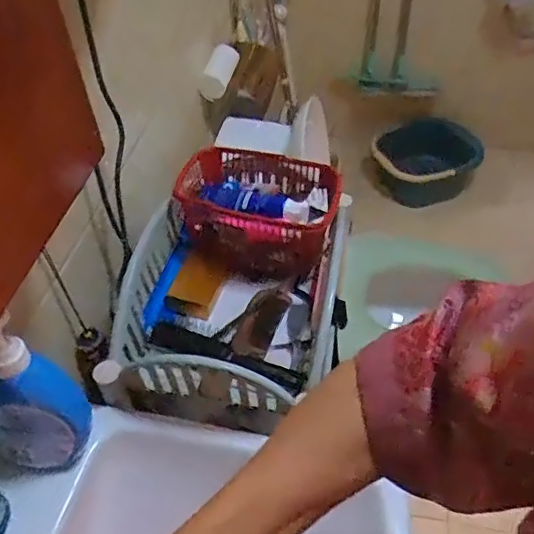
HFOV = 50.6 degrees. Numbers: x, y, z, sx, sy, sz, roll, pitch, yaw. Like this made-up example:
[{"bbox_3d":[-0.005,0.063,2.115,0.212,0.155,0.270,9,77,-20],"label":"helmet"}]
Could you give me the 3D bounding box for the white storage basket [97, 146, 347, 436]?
[{"bbox_3d":[-0.045,0.004,0.711,0.226,0.108,0.343,8,48,10],"label":"white storage basket"}]

